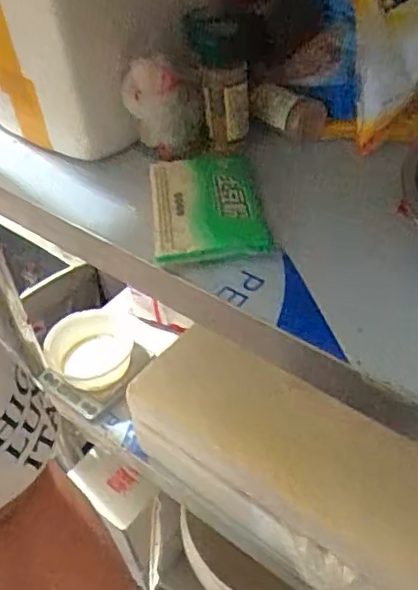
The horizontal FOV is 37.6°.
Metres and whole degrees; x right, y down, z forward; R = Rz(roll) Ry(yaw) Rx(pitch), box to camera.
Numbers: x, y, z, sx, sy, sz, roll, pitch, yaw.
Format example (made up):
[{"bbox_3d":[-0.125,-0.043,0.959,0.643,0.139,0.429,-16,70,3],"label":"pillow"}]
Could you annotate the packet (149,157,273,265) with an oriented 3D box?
[{"bbox_3d":[-0.003,-0.065,0.450,0.077,0.016,0.104,-7,45,-1],"label":"packet"}]

